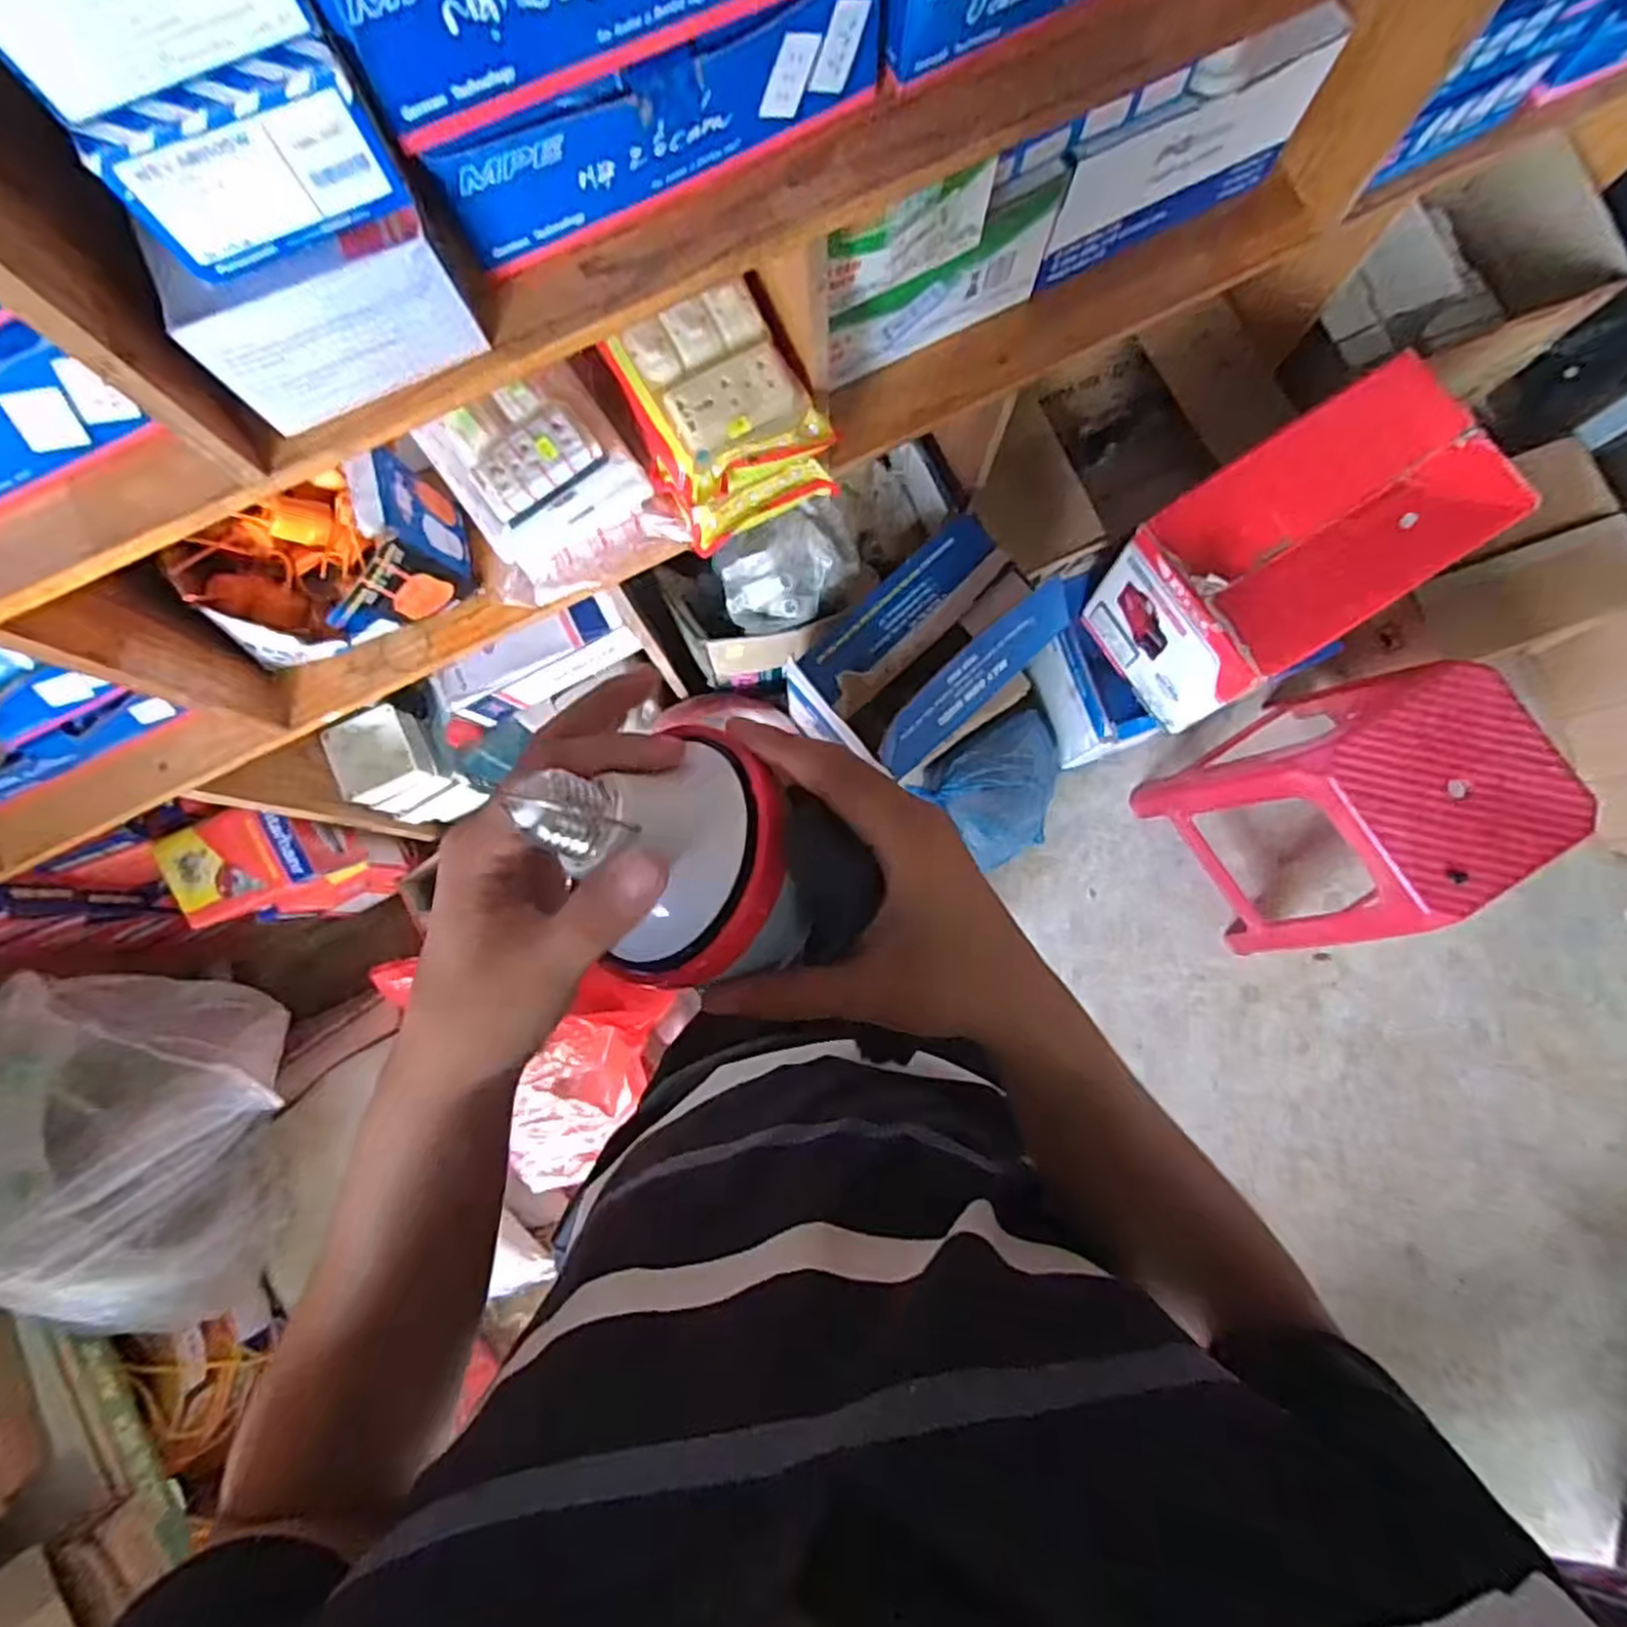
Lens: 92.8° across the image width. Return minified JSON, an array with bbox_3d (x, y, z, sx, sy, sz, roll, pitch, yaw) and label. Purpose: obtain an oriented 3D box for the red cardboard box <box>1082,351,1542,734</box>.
[{"bbox_3d":[0.566,-0.310,0.951,0.333,0.287,0.220,-32,84,-3],"label":"red cardboard box"}]

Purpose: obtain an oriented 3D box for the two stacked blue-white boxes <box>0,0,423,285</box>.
[{"bbox_3d":[-0.282,-0.345,0.350,0.118,0.153,0.076,-19,83,-2],"label":"two stacked blue-white boxes"}]

